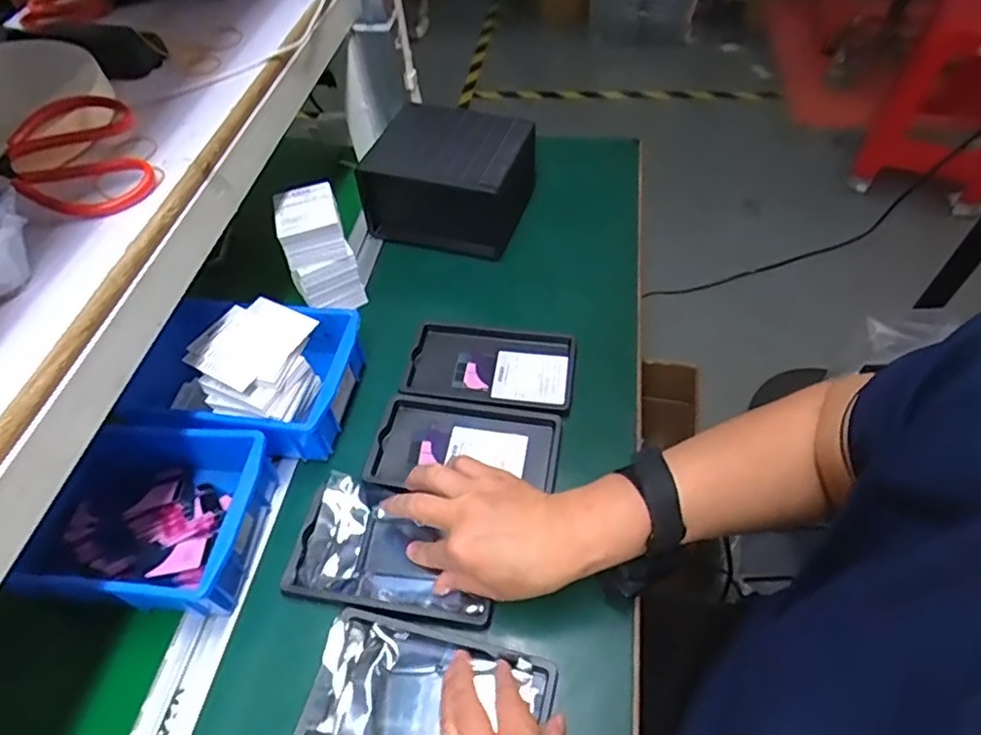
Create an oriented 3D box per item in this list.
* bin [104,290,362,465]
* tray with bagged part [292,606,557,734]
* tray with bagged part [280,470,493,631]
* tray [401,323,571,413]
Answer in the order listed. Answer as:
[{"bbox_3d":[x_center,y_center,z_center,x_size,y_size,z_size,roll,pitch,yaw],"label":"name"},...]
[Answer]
[{"bbox_3d":[-0.226,0.001,0.547,0.200,0.096,0.139,5,53,9],"label":"bin"},{"bbox_3d":[-0.043,0.225,0.414,0.157,0.022,0.093,8,53,11],"label":"tray with bagged part"},{"bbox_3d":[-0.073,0.141,0.476,0.156,0.023,0.093,7,53,11],"label":"tray with bagged part"},{"bbox_3d":[0.001,-0.004,0.596,0.155,0.018,0.095,7,53,11],"label":"tray"}]

